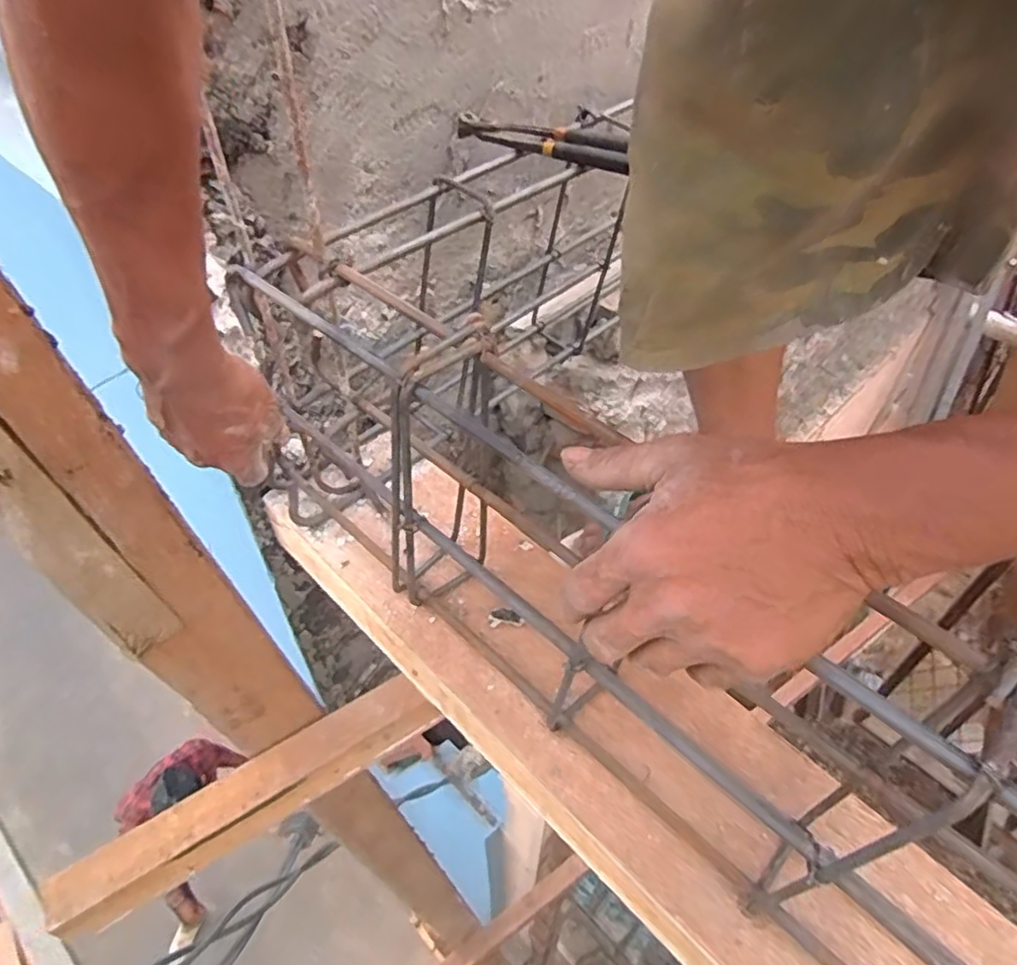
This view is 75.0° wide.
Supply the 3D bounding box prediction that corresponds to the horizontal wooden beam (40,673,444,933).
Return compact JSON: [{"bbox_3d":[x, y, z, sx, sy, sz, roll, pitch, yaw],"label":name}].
[{"bbox_3d":[-0.199,0.248,0.532,0.292,0.045,0.043,-26,52,-23],"label":"horizontal wooden beam"}]

